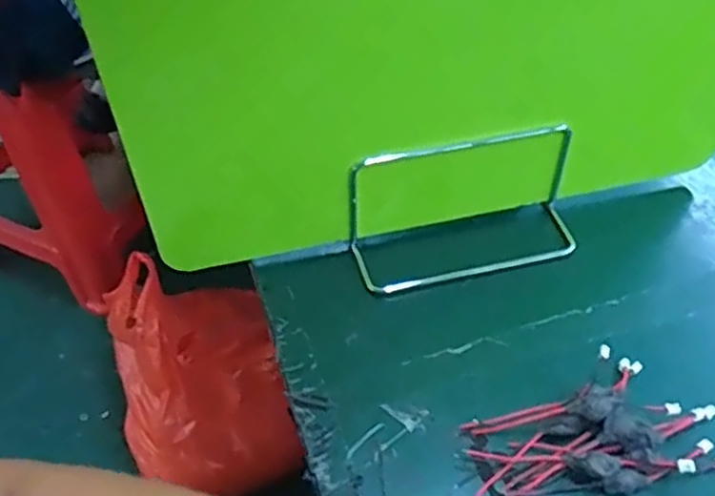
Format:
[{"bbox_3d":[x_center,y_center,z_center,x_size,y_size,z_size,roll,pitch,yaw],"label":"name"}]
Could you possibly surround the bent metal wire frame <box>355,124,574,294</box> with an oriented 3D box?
[{"bbox_3d":[0.073,-0.029,0.477,0.152,0.079,0.056,-11,51,-7],"label":"bent metal wire frame"}]

